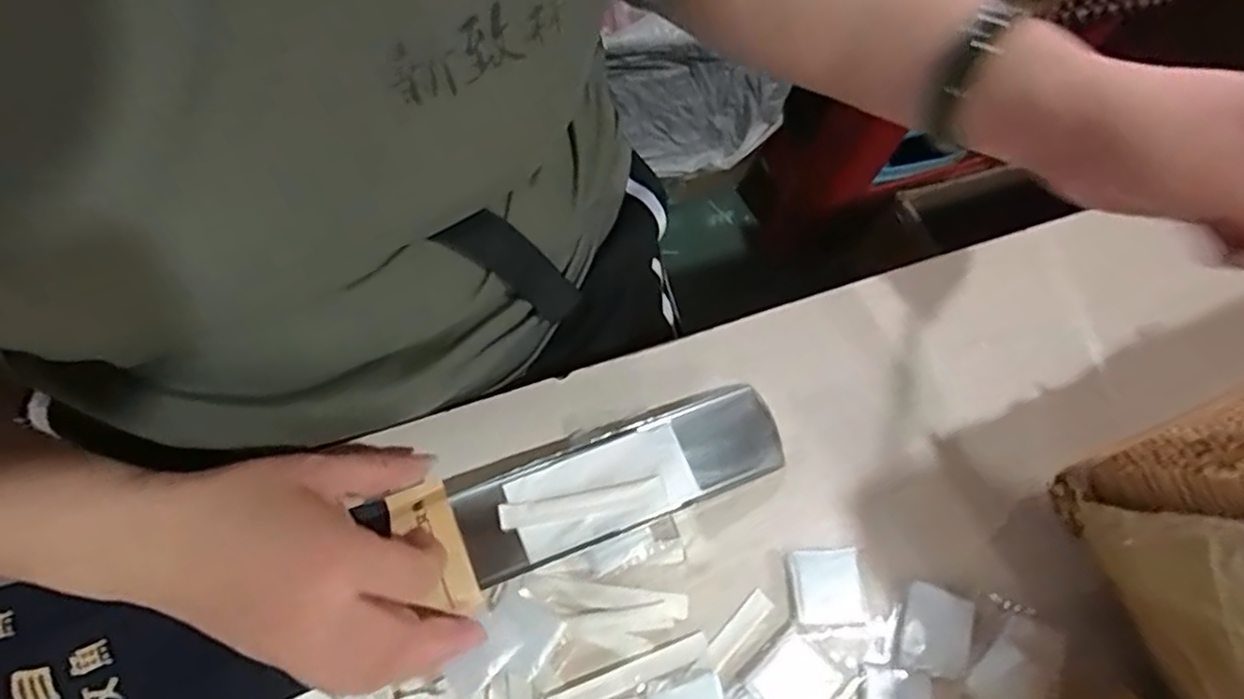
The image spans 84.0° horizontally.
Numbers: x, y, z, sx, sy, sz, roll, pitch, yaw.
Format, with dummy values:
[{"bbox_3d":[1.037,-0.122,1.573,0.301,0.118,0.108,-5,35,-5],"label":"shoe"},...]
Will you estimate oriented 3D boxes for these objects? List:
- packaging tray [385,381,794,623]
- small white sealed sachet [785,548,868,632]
[{"bbox_3d":[-0.009,0.076,0.386,0.215,0.022,0.062,-17,72,-18],"label":"packaging tray"},{"bbox_3d":[0.116,0.136,0.392,0.041,0.004,0.042,-2,75,-4],"label":"small white sealed sachet"}]

